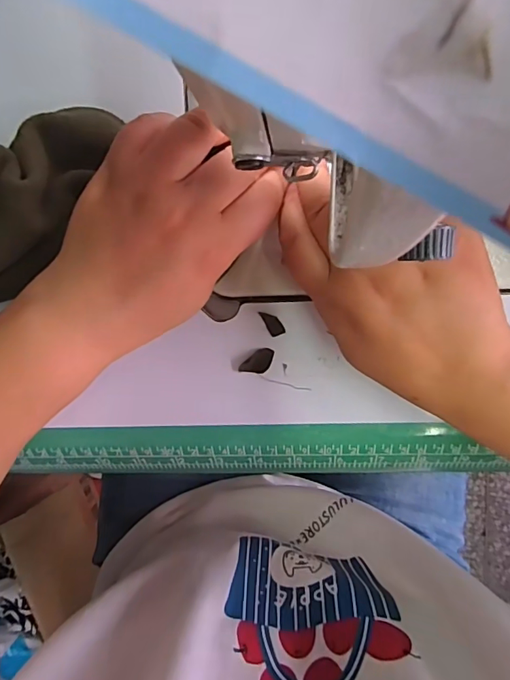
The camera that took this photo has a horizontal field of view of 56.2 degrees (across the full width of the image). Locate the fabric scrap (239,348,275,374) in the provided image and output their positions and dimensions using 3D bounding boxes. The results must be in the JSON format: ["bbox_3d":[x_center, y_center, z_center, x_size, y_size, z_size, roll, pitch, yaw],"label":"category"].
[{"bbox_3d":[0.002,0.014,0.281,0.013,0.005,0.022,44,100,-3],"label":"fabric scrap"}]

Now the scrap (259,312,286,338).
[{"bbox_3d":[0.010,-0.010,0.277,0.008,0.004,0.016,-27,96,8],"label":"scrap"}]

